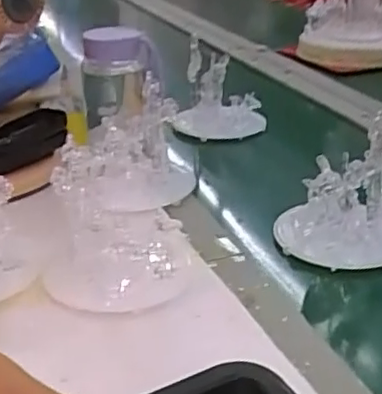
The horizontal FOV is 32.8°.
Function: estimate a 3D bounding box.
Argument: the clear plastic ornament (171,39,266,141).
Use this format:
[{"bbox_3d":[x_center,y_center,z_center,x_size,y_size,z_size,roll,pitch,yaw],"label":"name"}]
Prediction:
[{"bbox_3d":[0.039,-0.145,0.891,0.120,0.117,0.100,1,26,4],"label":"clear plastic ornament"}]

